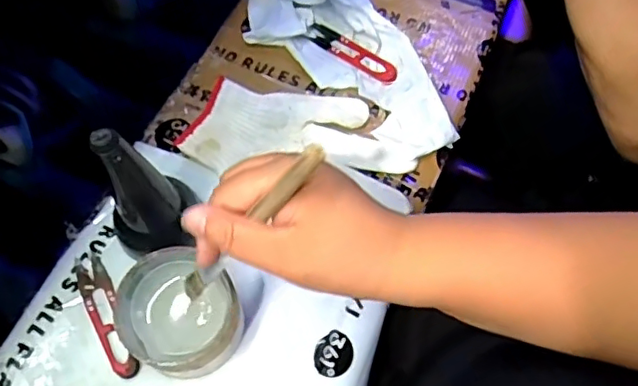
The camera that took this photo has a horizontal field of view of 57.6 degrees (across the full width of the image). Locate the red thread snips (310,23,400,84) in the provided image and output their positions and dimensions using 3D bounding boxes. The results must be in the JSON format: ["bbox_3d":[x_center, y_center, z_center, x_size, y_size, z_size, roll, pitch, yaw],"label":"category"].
[{"bbox_3d":[0.031,-0.131,0.544,0.098,0.006,0.022,37,69,15],"label":"red thread snips"}]

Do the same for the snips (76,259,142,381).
[{"bbox_3d":[-0.159,0.093,0.438,0.022,0.008,0.099,-26,68,-13],"label":"snips"}]

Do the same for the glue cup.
[{"bbox_3d":[-0.097,0.089,0.419,0.083,0.053,0.079,0,65,-1],"label":"glue cup"}]

